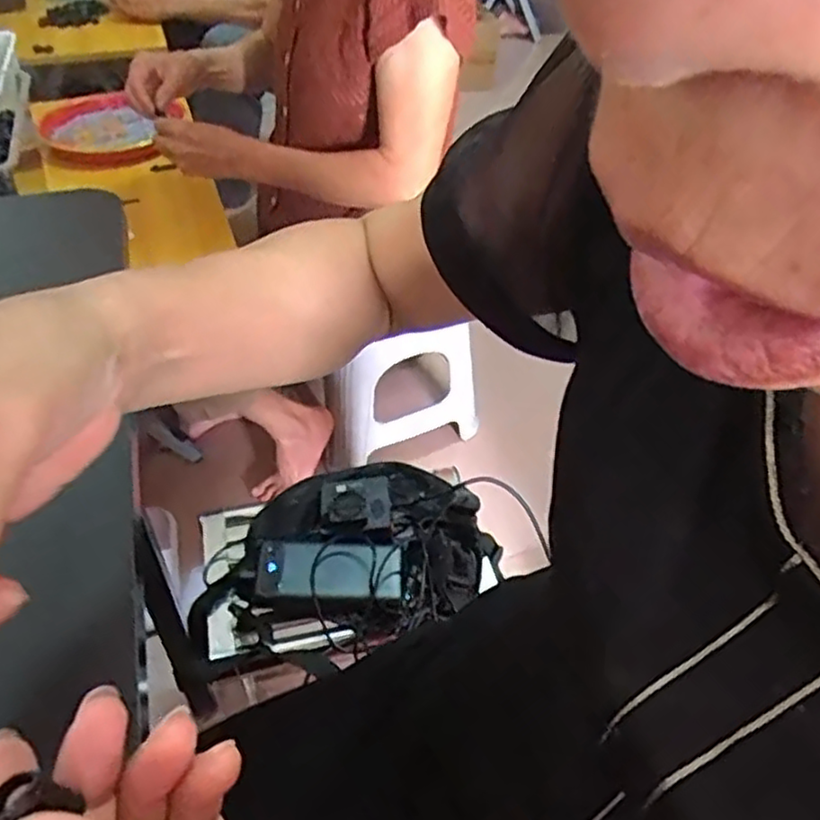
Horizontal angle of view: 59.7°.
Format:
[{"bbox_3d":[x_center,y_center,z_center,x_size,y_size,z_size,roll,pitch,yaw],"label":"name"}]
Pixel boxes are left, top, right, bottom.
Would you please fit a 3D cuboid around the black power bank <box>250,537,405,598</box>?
[{"bbox_3d":[-0.086,0.170,0.764,0.159,0.023,0.064,-4,70,0],"label":"black power bank"}]

